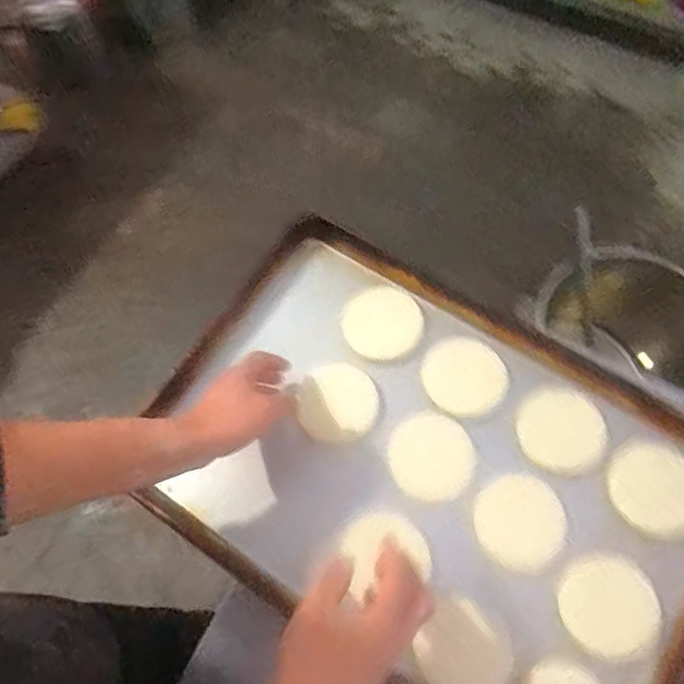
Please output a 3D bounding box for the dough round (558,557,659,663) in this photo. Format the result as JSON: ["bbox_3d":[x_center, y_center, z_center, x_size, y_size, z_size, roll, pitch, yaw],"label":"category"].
[{"bbox_3d":[0.264,0.261,0.559,0.091,0.013,0.088,-1,68,2],"label":"dough round"}]

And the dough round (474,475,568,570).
[{"bbox_3d":[0.190,0.190,0.603,0.097,0.013,0.089,-1,68,2],"label":"dough round"}]

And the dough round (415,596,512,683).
[{"bbox_3d":[0.121,0.313,0.563,0.083,0.014,0.087,-41,73,-13],"label":"dough round"}]

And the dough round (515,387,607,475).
[{"bbox_3d":[0.248,0.100,0.639,0.098,0.006,0.093,-1,68,2],"label":"dough round"}]

